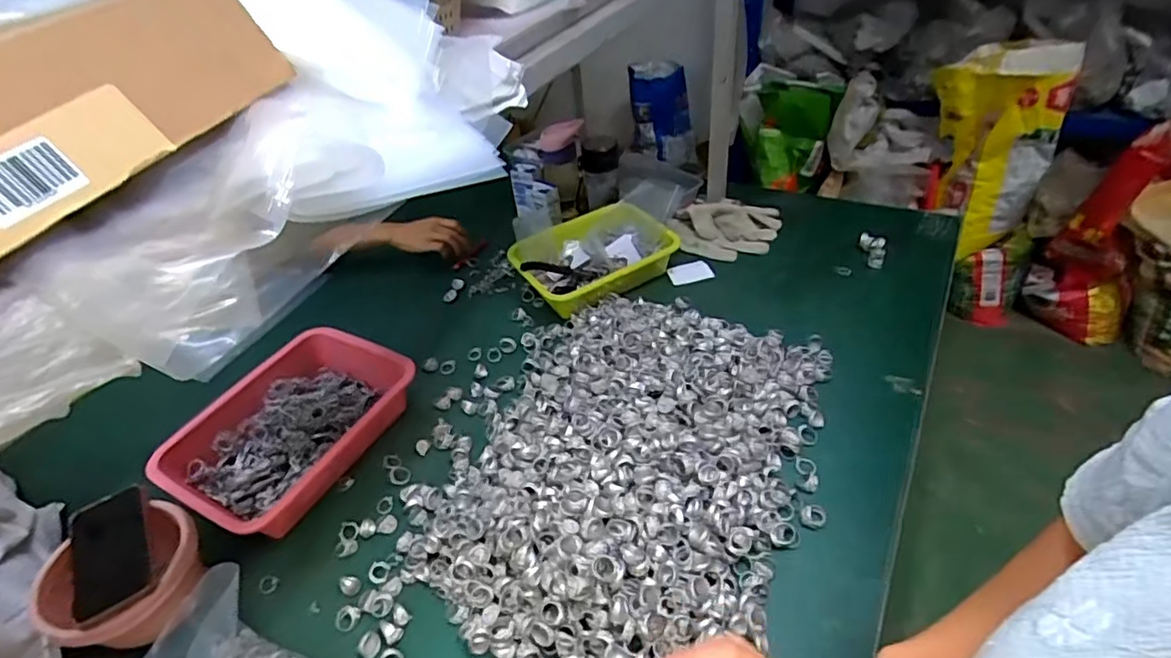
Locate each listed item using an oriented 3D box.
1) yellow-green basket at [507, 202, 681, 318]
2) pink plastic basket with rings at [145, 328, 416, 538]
[{"bbox_3d":[0.020,-0.128,1.081,0.275,0.075,0.196,-24,44,-20],"label":"yellow-green basket"},{"bbox_3d":[-0.414,0.135,0.837,0.239,0.072,0.303,16,45,23],"label":"pink plastic basket with rings"}]

